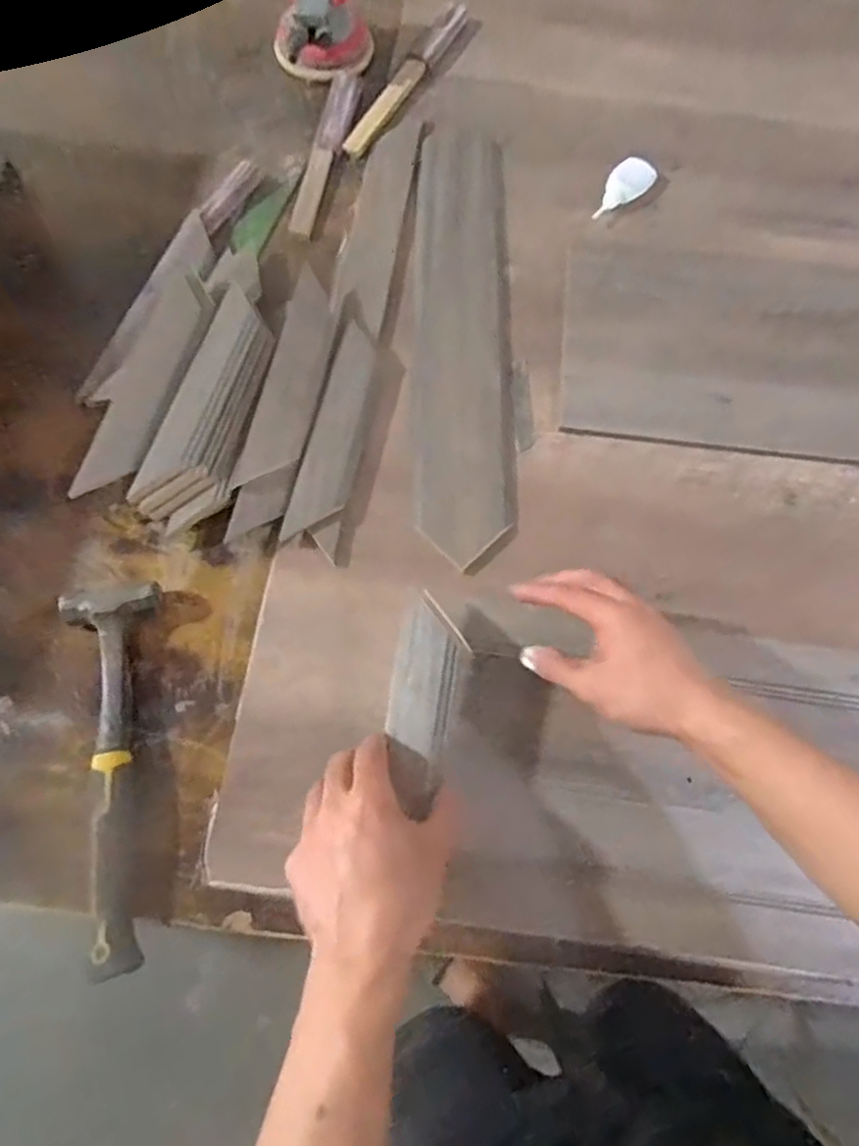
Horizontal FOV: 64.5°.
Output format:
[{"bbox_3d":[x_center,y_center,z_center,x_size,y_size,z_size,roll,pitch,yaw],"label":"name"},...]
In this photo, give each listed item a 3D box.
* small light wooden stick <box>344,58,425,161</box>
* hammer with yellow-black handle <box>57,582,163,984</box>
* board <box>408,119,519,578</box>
[{"bbox_3d":[-0.050,-0.517,0.757,0.026,0.011,0.160,26,73,7],"label":"small light wooden stick"},{"bbox_3d":[-0.238,0.143,0.511,0.072,0.034,0.280,-7,73,-4],"label":"hammer with yellow-black handle"},{"bbox_3d":[0.028,-0.230,0.642,0.094,0.021,0.448,0,72,-2],"label":"board"}]

